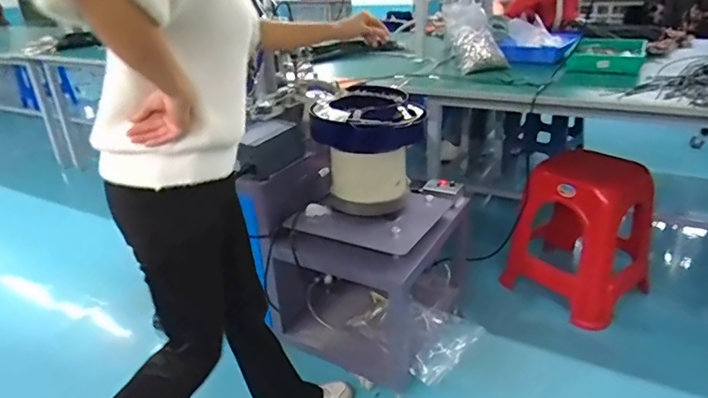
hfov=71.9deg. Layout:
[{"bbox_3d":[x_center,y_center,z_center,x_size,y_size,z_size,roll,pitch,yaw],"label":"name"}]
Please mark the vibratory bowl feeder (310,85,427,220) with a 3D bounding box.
[{"bbox_3d":[0.038,-0.127,1.323,0.278,0.288,0.298,-2,25,0],"label":"vibratory bowl feeder"}]

